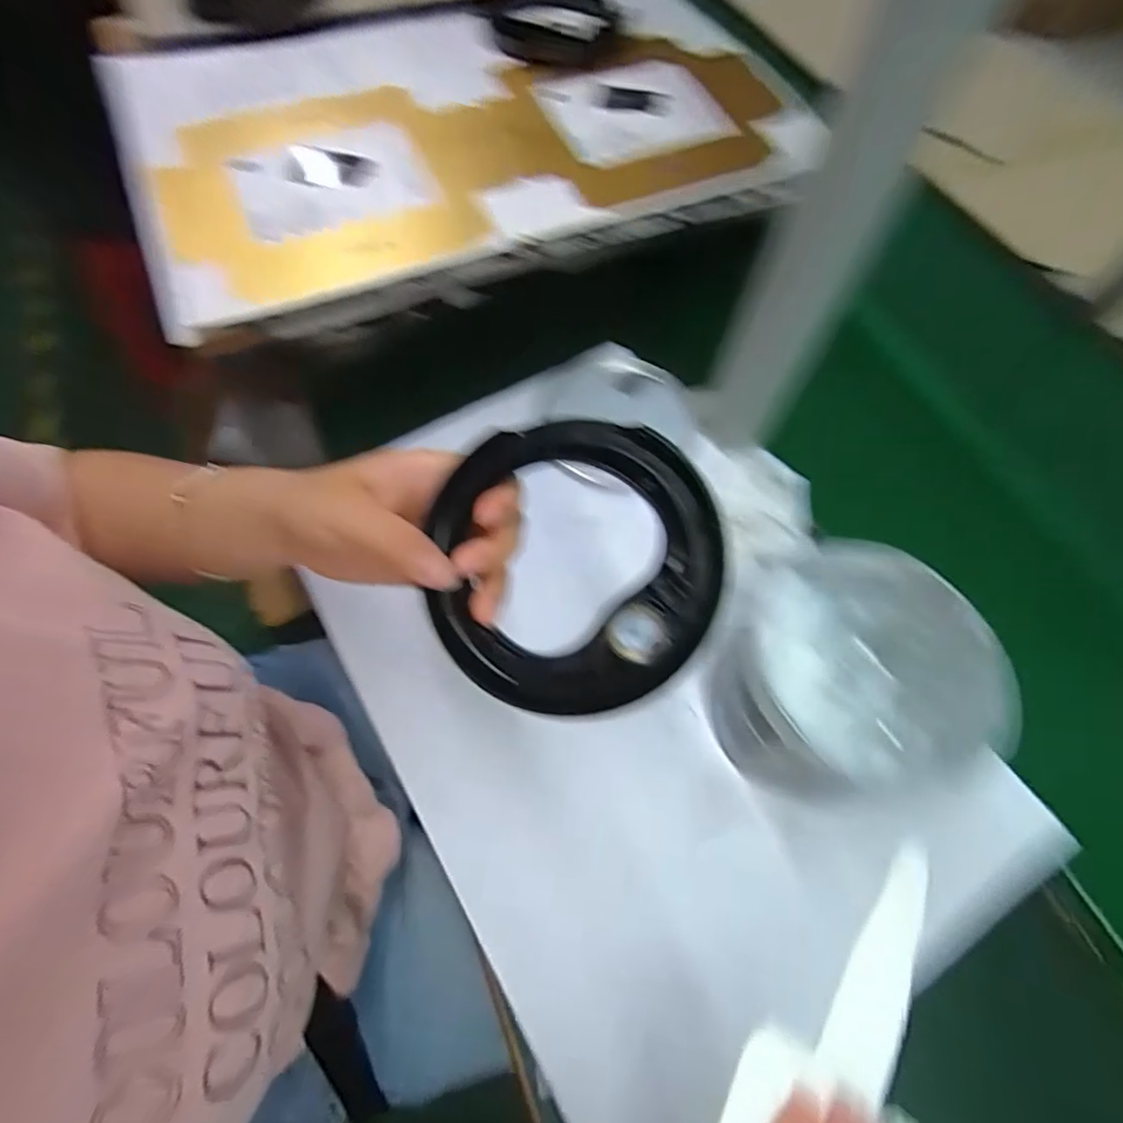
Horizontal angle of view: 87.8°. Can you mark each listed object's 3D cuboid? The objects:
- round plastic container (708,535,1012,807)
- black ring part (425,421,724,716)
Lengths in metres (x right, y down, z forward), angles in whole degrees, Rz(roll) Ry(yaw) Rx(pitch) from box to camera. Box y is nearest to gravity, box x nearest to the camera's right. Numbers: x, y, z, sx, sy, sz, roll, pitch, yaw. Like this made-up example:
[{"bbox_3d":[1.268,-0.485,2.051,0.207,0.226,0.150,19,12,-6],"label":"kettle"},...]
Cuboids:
[{"bbox_3d":[0.168,0.072,0.347,0.131,0.106,0.137,1,63,-3],"label":"round plastic container"},{"bbox_3d":[0.005,0.004,0.260,0.125,0.011,0.126,5,94,6],"label":"black ring part"}]

